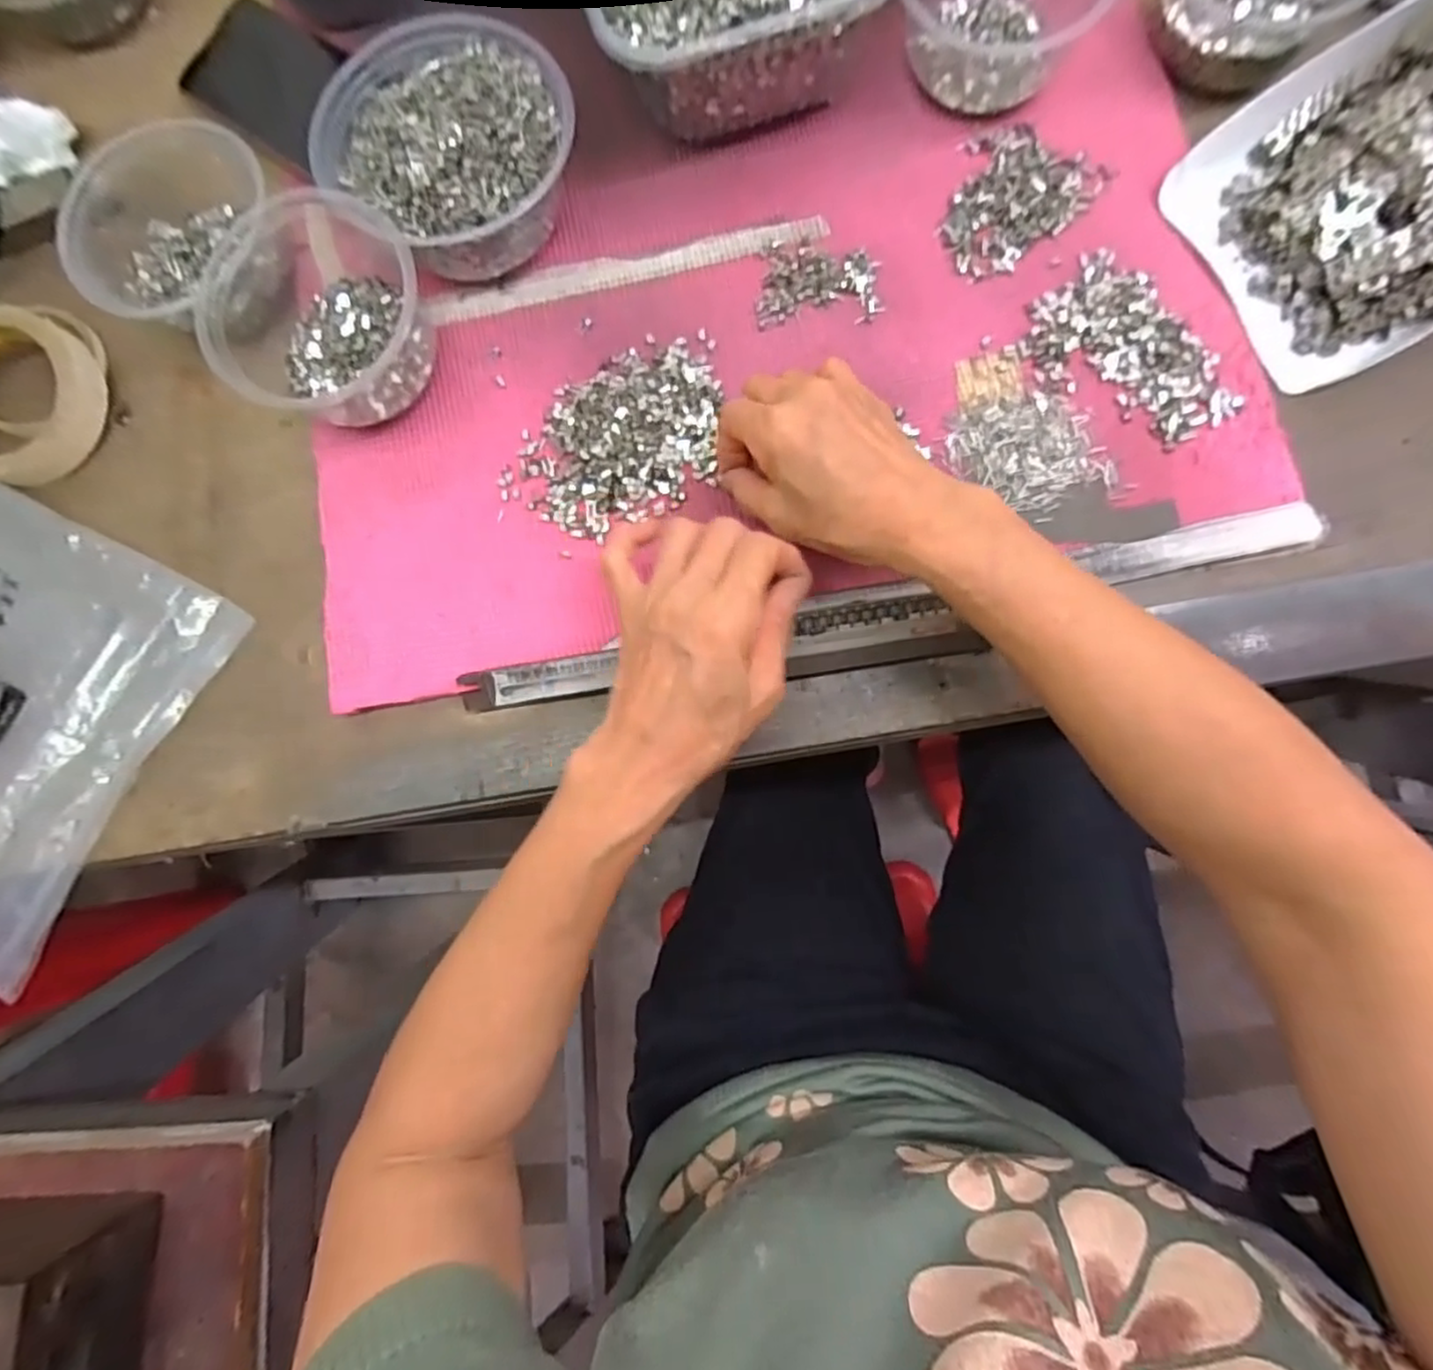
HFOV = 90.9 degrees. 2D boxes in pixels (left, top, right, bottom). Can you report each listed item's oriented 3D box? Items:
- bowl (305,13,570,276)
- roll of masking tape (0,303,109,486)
[{"bbox_3d":[-0.145,-0.294,0.394,0.132,0.059,0.132,0,83,3],"label":"bowl"},{"bbox_3d":[-0.414,-0.171,0.418,0.093,0.038,0.094,0,83,3],"label":"roll of masking tape"}]

